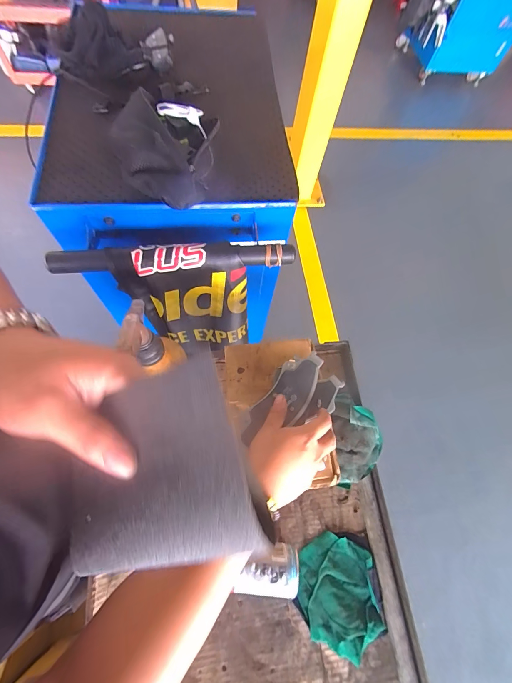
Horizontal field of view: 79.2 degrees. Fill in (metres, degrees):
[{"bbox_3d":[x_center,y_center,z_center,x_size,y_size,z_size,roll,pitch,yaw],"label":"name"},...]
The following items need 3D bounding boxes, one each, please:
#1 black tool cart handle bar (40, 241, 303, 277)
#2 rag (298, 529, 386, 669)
[{"bbox_3d":[-0.143,-0.150,0.552,0.431,0.038,0.047,-4,68,-7],"label":"black tool cart handle bar"},{"bbox_3d":[0.126,0.383,0.472,0.111,0.030,0.144,-3,68,-7],"label":"rag"}]

